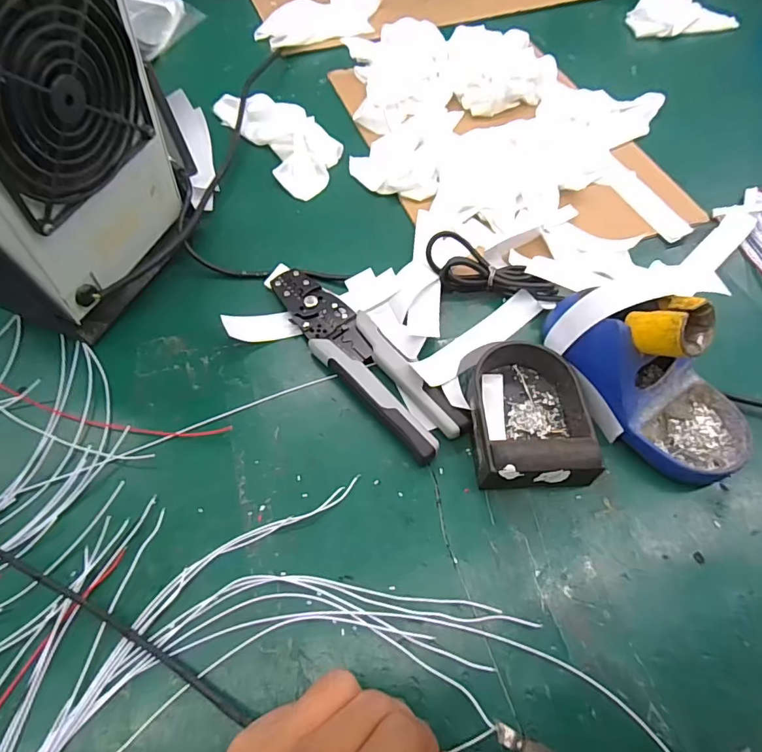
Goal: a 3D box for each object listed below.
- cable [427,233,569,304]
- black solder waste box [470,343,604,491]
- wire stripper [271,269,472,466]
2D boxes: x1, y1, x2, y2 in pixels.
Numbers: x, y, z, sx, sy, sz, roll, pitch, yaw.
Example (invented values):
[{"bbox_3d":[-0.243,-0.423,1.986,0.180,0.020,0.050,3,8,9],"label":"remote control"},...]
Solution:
[{"bbox_3d":[0.095,-0.090,0.401,0.114,0.030,0.040,9,60,4],"label":"cable"},{"bbox_3d":[0.100,0.023,0.330,0.078,0.037,0.105,-3,60,-3],"label":"black solder waste box"},{"bbox_3d":[-0.018,-0.017,0.365,0.051,0.022,0.196,-36,67,-20],"label":"wire stripper"}]

